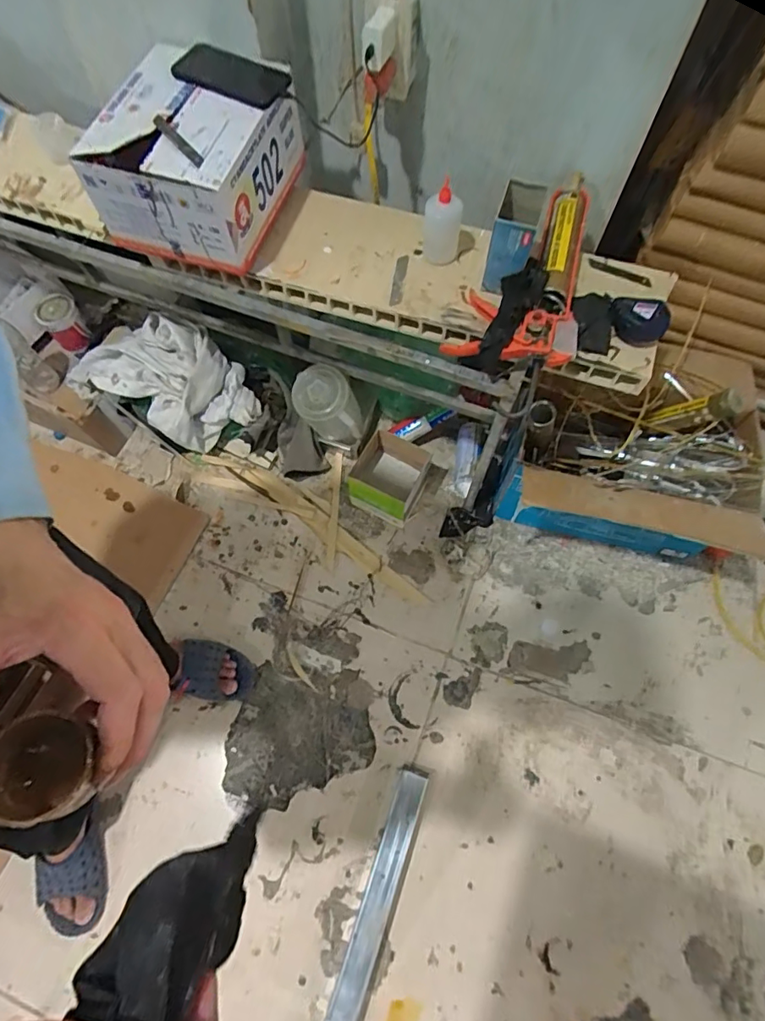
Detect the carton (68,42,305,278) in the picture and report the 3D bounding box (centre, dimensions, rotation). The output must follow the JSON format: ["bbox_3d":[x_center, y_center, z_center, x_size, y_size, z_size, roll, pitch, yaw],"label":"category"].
[{"bbox_3d":[-0.284,-0.543,0.797,0.233,0.161,0.273,17,68,7],"label":"carton"}]

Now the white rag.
[{"bbox_3d":[-0.494,-0.300,1.194,0.411,0.149,0.248,31,71,12],"label":"white rag"}]

